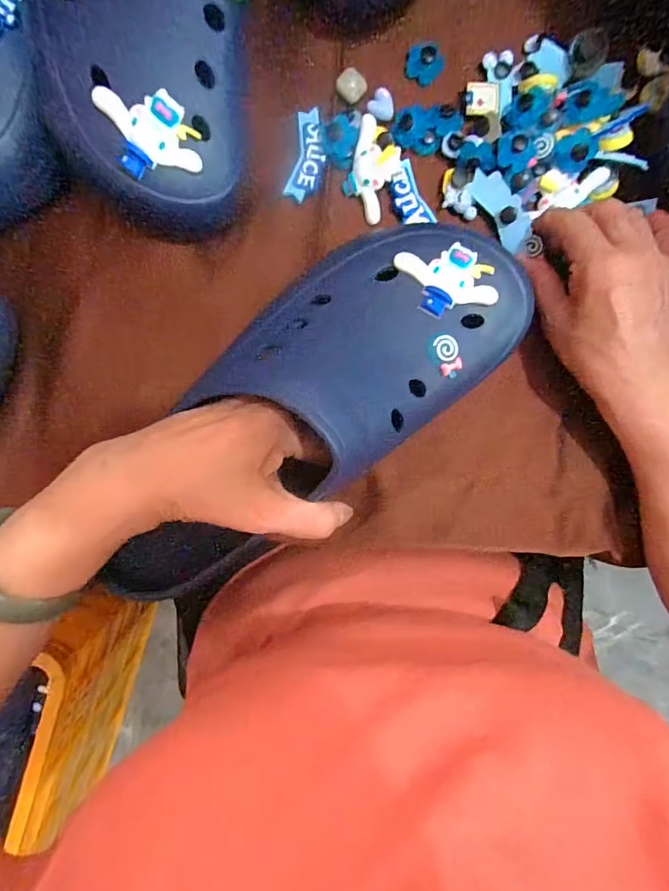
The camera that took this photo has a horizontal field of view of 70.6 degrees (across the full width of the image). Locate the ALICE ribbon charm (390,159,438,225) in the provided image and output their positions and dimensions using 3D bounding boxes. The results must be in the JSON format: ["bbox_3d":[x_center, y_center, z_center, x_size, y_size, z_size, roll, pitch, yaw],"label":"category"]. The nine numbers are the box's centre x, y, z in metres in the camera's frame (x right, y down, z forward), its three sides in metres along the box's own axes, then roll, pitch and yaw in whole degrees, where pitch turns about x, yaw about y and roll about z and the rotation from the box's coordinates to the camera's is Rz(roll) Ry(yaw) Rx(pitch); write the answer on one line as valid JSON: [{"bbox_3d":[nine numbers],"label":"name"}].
[{"bbox_3d":[0.050,-0.170,0.317,0.022,0.008,0.044,-23,90,-8],"label":"ALICE ribbon charm"}]

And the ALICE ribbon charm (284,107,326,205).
[{"bbox_3d":[-0.017,-0.195,0.316,0.021,0.005,0.062,9,91,-2],"label":"ALICE ribbon charm"}]

